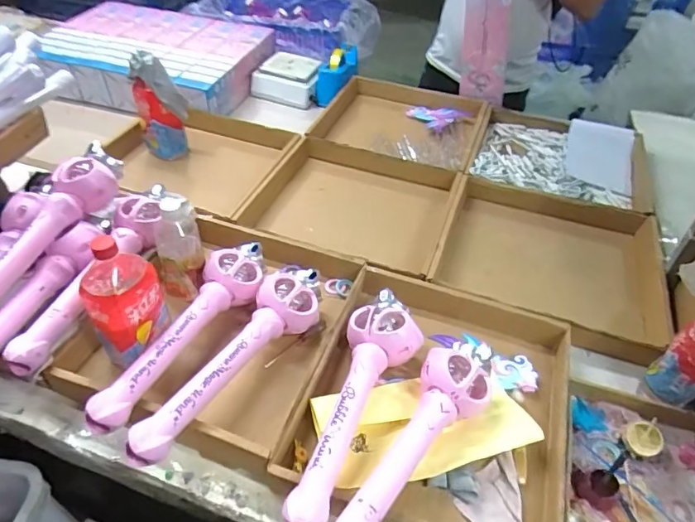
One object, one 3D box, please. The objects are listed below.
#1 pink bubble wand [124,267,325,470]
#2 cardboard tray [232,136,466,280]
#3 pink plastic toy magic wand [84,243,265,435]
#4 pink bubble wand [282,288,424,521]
[{"bbox_3d":[-0.162,0.120,0.674,0.103,0.062,0.363,28,50,24],"label":"pink bubble wand"},{"bbox_3d":[0.016,-0.112,1.014,0.397,0.089,0.366,17,47,14],"label":"cardboard tray"},{"bbox_3d":[-0.232,0.091,0.701,0.097,0.061,0.361,17,47,15],"label":"pink plastic toy magic wand"},{"bbox_3d":[0.019,0.187,0.647,0.111,0.085,0.363,14,46,11],"label":"pink bubble wand"}]

